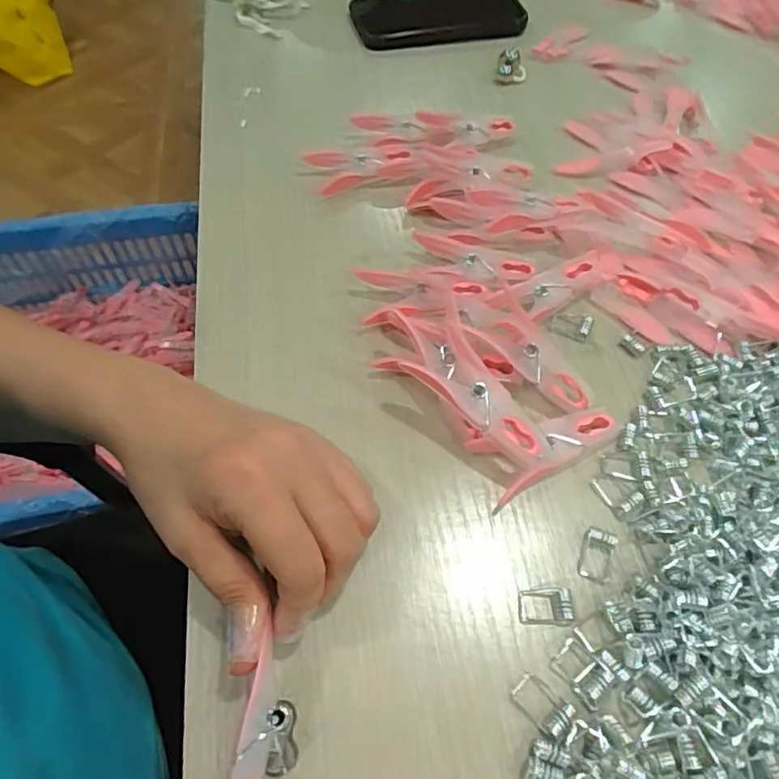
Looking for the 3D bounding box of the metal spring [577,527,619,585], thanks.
[{"bbox_3d":[0.096,0.076,0.260,0.015,0.006,0.023,17,59,8],"label":"metal spring"}]

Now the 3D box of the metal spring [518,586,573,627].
[{"bbox_3d":[0.069,0.094,0.246,0.024,0.007,0.015,3,58,-1],"label":"metal spring"}]

